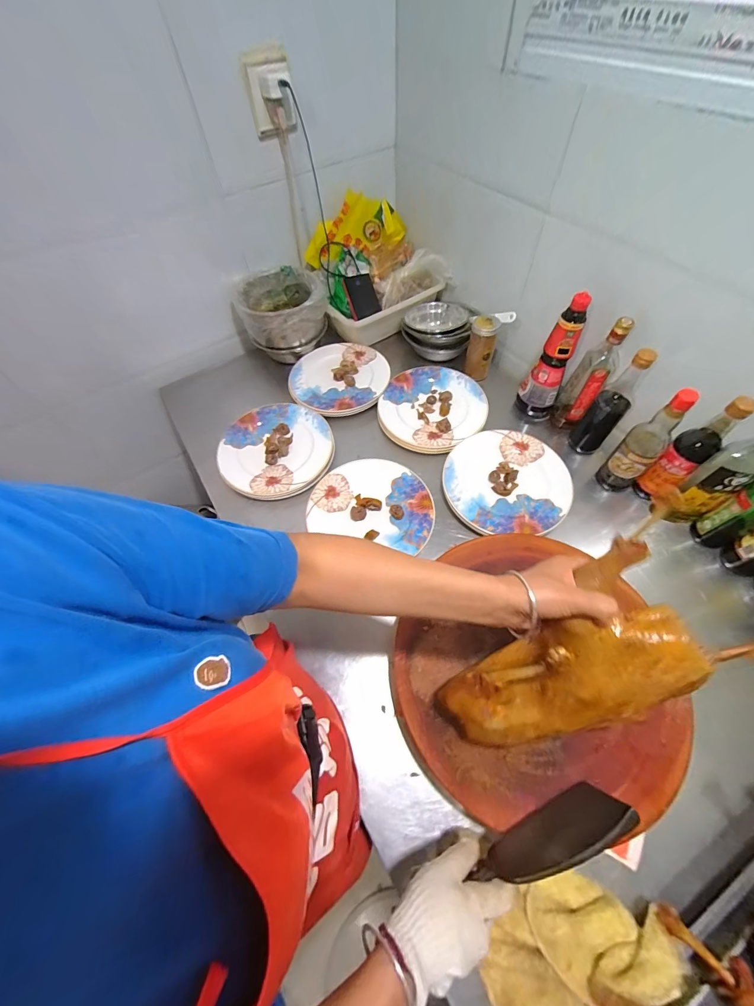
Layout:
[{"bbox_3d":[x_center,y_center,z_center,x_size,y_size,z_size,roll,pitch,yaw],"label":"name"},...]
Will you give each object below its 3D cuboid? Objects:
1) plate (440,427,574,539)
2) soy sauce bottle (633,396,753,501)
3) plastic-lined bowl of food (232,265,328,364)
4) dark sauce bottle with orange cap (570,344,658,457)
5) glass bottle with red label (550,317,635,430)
[{"bbox_3d":[0.268,-0.051,0.733,0.244,0.018,0.247,-1,59,2],"label":"plate"},{"bbox_3d":[0.552,-0.083,0.632,0.053,0.245,0.055,-41,66,-19],"label":"soy sauce bottle"},{"bbox_3d":[-0.245,-0.503,0.947,0.212,0.142,0.205,-1,59,2],"label":"plastic-lined bowl of food"},{"bbox_3d":[0.468,-0.199,0.708,0.064,0.246,0.058,30,65,19],"label":"dark sauce bottle with orange cap"},{"bbox_3d":[0.435,-0.255,0.727,0.070,0.245,0.048,30,65,19],"label":"glass bottle with red label"}]

